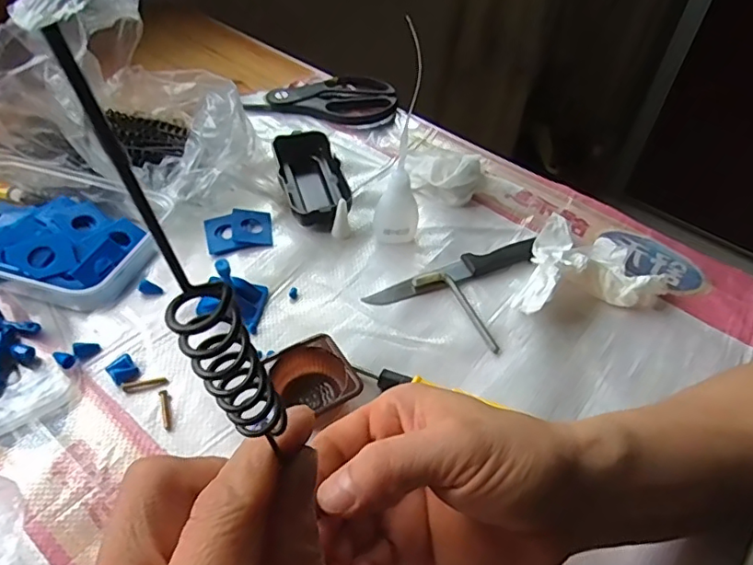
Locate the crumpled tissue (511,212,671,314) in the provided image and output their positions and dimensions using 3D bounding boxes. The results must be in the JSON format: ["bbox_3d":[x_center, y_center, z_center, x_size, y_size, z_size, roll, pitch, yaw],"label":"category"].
[{"bbox_3d":[0.158,-0.014,0.421,0.123,0.038,0.067,-7,48,-11],"label":"crumpled tissue"}]

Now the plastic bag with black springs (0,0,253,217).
[{"bbox_3d":[-0.206,-0.158,0.457,0.212,0.143,0.163,18,48,12],"label":"plastic bag with black springs"}]

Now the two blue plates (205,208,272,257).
[{"bbox_3d":[-0.110,-0.041,0.447,0.051,0.006,0.043,-9,48,-12],"label":"two blue plates"}]

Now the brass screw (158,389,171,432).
[{"bbox_3d":[-0.130,0.079,0.345,0.005,0.004,0.028,-14,50,-17],"label":"brass screw"}]

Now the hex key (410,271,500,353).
[{"bbox_3d":[0.063,0.017,0.405,0.026,0.009,0.080,-34,58,-30],"label":"hex key"}]

